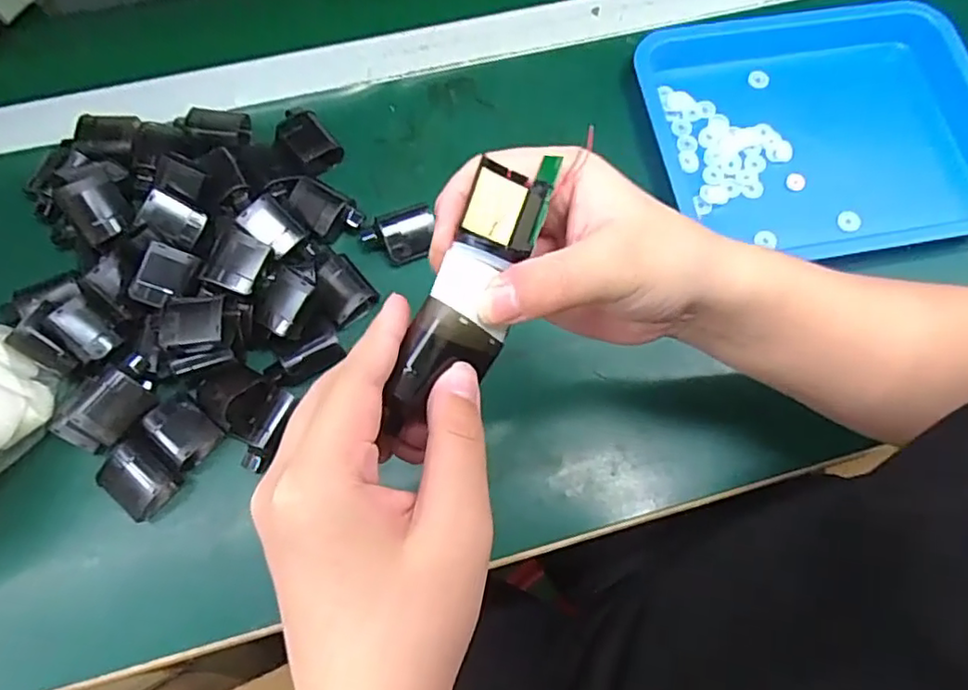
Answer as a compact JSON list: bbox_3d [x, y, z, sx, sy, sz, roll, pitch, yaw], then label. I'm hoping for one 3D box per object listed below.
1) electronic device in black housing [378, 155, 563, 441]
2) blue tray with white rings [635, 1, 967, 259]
[{"bbox_3d":[-0.005,-0.020,0.252,0.034,0.024,0.123,26,83,8],"label":"electronic device in black housing"},{"bbox_3d":[0.282,-0.177,0.526,0.282,0.039,0.225,-9,72,-6],"label":"blue tray with white rings"}]

